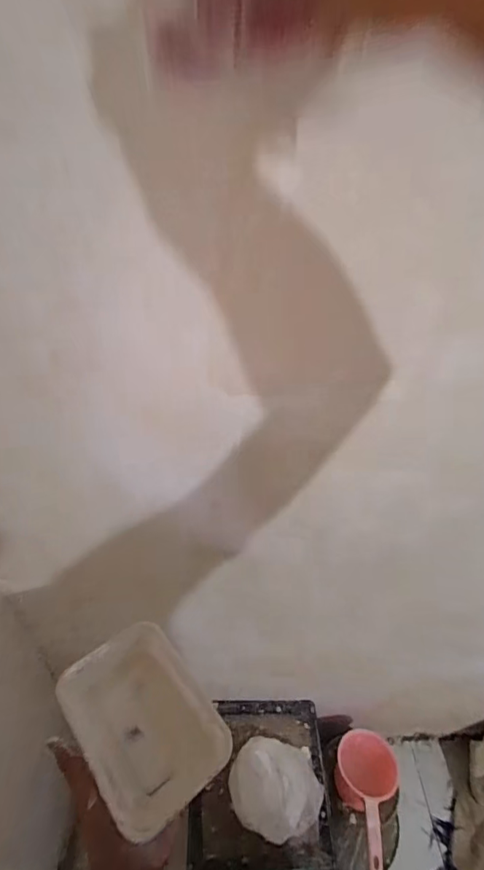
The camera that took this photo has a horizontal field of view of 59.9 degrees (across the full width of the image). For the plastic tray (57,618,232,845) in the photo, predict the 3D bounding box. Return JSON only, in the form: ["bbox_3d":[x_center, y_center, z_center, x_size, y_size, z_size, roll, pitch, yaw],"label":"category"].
[{"bbox_3d":[-0.101,0.292,0.434,0.118,0.044,0.170,-26,49,-31],"label":"plastic tray"}]

